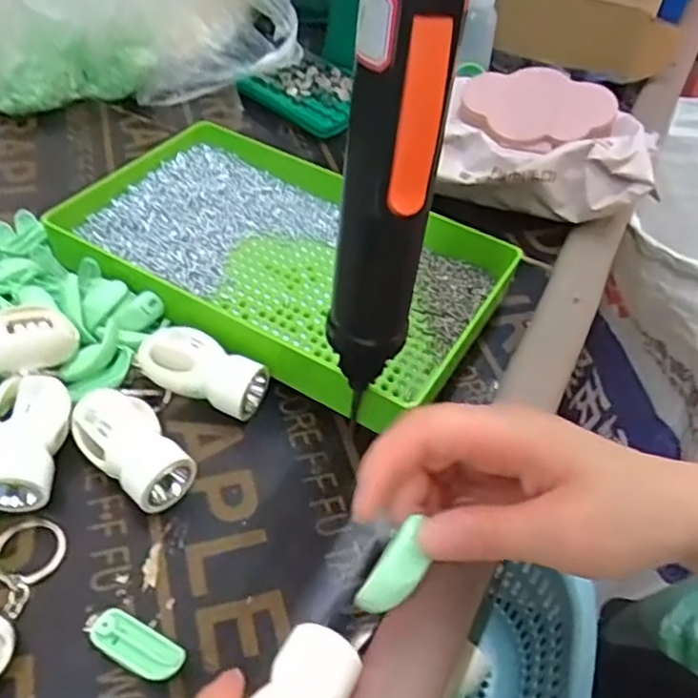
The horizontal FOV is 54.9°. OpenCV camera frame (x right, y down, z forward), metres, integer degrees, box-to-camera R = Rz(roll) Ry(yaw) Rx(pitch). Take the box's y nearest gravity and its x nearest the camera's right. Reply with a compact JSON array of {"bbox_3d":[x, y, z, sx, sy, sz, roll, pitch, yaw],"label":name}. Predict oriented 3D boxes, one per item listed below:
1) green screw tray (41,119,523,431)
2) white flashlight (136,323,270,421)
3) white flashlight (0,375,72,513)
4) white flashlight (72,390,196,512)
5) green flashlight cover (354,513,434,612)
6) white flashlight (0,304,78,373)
[{"bbox_3d":[-0.043,-0.056,0.410,0.255,0.039,0.161,26,50,17],"label":"green screw tray"},{"bbox_3d":[-0.076,0.012,0.345,0.065,0.032,0.026,17,48,9],"label":"white flashlight"},{"bbox_3d":[-0.148,0.043,0.310,0.035,0.029,0.059,-5,48,-11],"label":"white flashlight"},{"bbox_3d":[-0.100,0.047,0.313,0.034,0.028,0.064,-33,59,-31],"label":"white flashlight"},{"bbox_3d":[0.018,0.083,0.249,0.017,0.004,0.039,33,97,22],"label":"green flashlight cover"},{"bbox_3d":[-0.165,-0.004,0.321,0.064,0.021,0.025,-11,48,-35],"label":"white flashlight"}]

